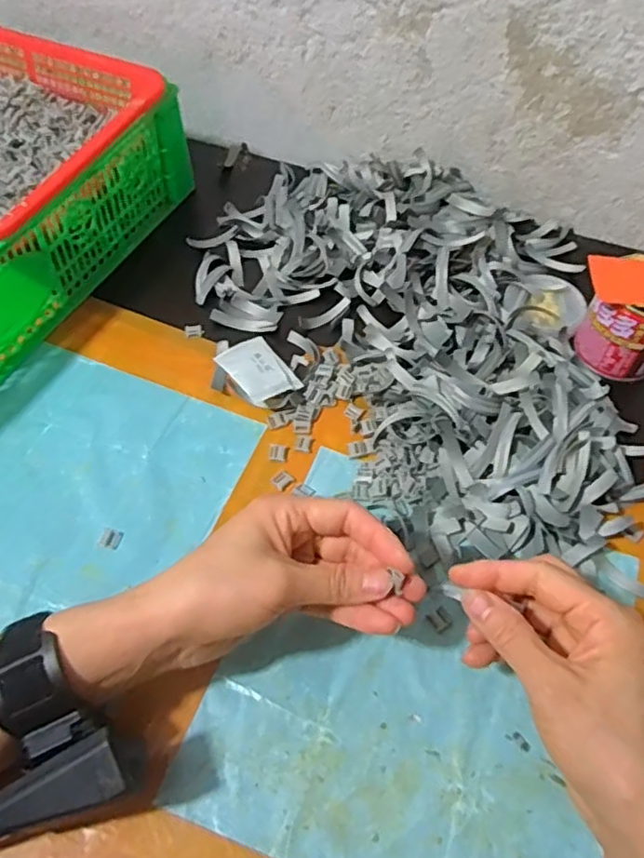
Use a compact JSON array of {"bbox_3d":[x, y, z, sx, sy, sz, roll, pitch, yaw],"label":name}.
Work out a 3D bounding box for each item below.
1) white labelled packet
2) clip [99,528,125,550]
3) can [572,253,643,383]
[{"bbox_3d":[-0.048,-0.043,0.478,0.039,0.018,0.062,-29,60,-20],"label":"white labelled packet"},{"bbox_3d":[-0.136,0.071,0.409,0.013,0.004,0.013,14,56,9],"label":"clip"},{"bbox_3d":[0.233,-0.083,0.474,0.064,0.060,0.058,33,60,20],"label":"can"}]

